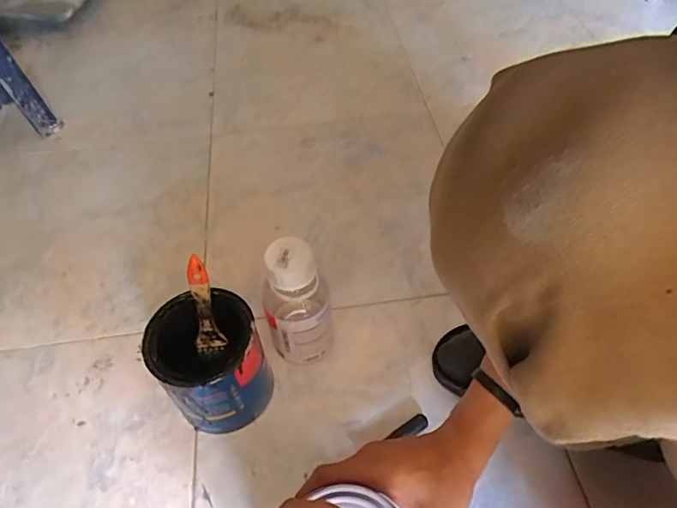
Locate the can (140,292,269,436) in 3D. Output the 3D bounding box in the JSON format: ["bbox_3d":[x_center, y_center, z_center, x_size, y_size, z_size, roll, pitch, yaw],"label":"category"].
[{"bbox_3d":[-0.134,0.122,0.544,0.107,0.130,0.114,-1,51,2],"label":"can"}]

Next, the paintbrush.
[{"bbox_3d":[-0.139,0.054,0.521,0.029,0.116,0.006,-1,28,1],"label":"paintbrush"}]

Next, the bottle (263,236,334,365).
[{"bbox_3d":[-0.046,0.062,0.559,0.072,0.174,0.059,-10,51,-5],"label":"bottle"}]

